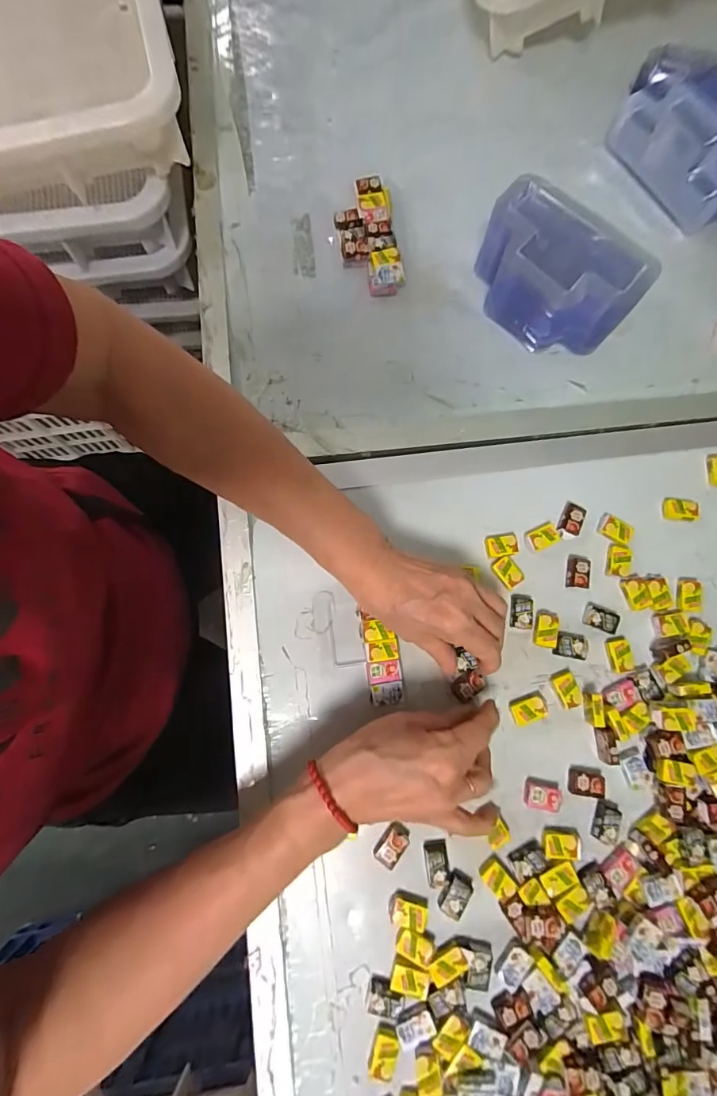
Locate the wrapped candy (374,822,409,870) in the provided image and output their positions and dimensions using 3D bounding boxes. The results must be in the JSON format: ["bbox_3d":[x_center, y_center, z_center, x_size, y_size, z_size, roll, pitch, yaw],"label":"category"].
[{"bbox_3d":[0.025,0.221,0.332,0.017,0.006,0.029,35,80,5],"label":"wrapped candy"}]

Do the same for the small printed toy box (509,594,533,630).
[{"bbox_3d":[0.134,0.052,0.365,0.017,0.004,0.026,6,79,0],"label":"small printed toy box"}]

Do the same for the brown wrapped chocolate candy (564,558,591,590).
[{"bbox_3d":[0.183,0.021,0.373,0.019,0.005,0.025,10,79,0],"label":"brown wrapped chocolate candy"}]

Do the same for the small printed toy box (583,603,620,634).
[{"bbox_3d":[0.201,0.058,0.366,0.029,0.005,0.018,23,79,3],"label":"small printed toy box"}]

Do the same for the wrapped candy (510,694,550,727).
[{"bbox_3d":[0.136,0.128,0.354,0.029,0.010,0.018,-19,80,-5],"label":"wrapped candy"}]

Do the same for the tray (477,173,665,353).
[{"bbox_3d":[0.171,-0.238,0.390,0.088,0.078,0.139,-43,83,-9],"label":"tray"}]

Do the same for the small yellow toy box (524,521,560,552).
[{"bbox_3d":[0.156,-0.009,0.375,0.029,0.004,0.018,-24,80,-6],"label":"small yellow toy box"}]

